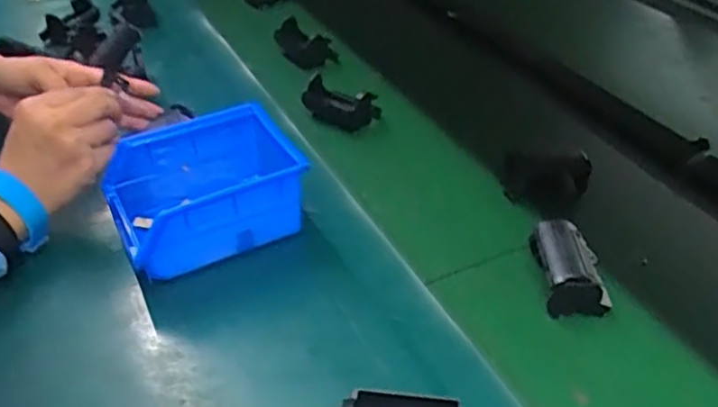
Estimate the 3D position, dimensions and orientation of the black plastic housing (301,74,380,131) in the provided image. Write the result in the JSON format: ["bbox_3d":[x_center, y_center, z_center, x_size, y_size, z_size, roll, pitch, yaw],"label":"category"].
[{"bbox_3d":[-0.020,-0.106,0.690,0.087,0.046,0.040,21,43,24],"label":"black plastic housing"}]

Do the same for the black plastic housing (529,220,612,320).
[{"bbox_3d":[0.154,0.049,0.497,0.052,0.046,0.064,1,38,1],"label":"black plastic housing"}]

